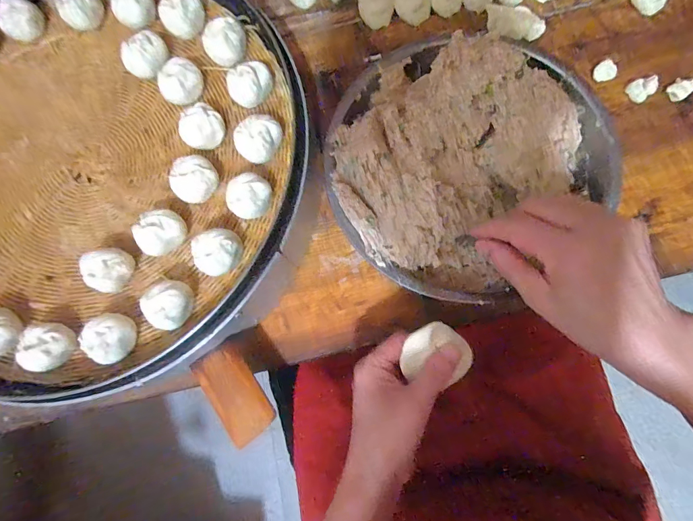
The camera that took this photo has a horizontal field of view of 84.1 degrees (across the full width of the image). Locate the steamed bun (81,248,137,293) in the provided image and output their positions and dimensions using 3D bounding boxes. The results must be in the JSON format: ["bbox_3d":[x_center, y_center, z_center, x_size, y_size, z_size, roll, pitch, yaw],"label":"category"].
[{"bbox_3d":[-0.218,0.009,0.356,0.034,0.042,0.039,30,81,10],"label":"steamed bun"}]

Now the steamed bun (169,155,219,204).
[{"bbox_3d":[-0.142,-0.074,0.363,0.034,0.042,0.039,16,79,7],"label":"steamed bun"}]

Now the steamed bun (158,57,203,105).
[{"bbox_3d":[-0.166,-0.179,0.393,0.038,0.034,0.039,-1,77,4],"label":"steamed bun"}]

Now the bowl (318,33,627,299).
[{"bbox_3d":[0.103,-0.096,0.368,0.246,0.092,0.230,0,77,1],"label":"bowl"}]

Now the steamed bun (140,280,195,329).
[{"bbox_3d":[-0.157,0.039,0.339,0.039,0.040,0.043,10,78,4],"label":"steamed bun"}]

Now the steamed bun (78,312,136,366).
[{"bbox_3d":[-0.205,0.068,0.336,0.032,0.040,0.041,5,77,2],"label":"steamed bun"}]

